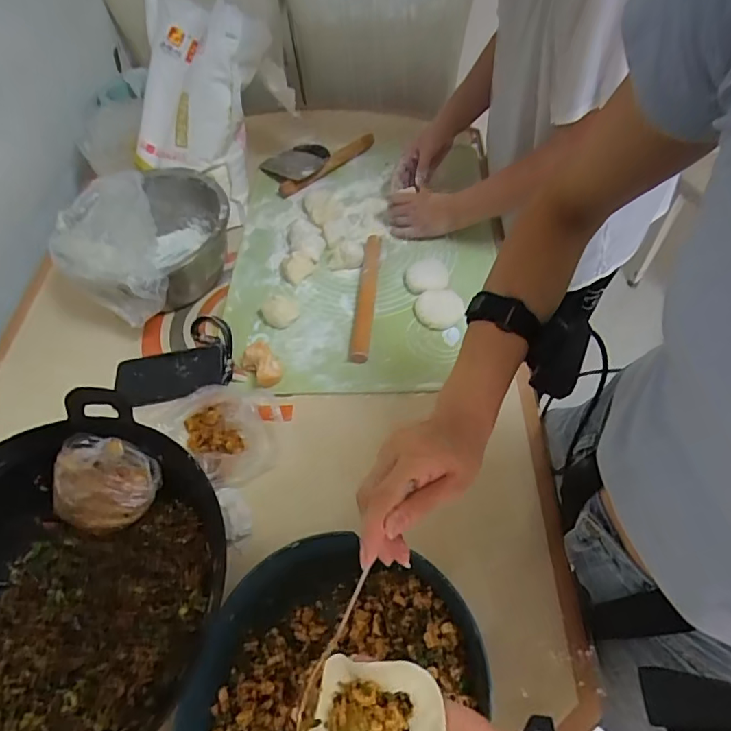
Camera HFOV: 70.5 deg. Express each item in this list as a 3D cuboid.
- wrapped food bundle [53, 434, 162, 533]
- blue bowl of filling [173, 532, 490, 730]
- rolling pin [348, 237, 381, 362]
[{"bbox_3d":[-0.286,0.134,0.575,0.106,0.069,0.091,14,57,15],"label":"wrapped food bundle"},{"bbox_3d":[-0.030,0.319,0.478,0.254,0.101,0.284,6,55,10],"label":"blue bowl of filling"},{"bbox_3d":[0.001,-0.125,0.858,0.031,0.034,0.279,2,55,7],"label":"rolling pin"}]

